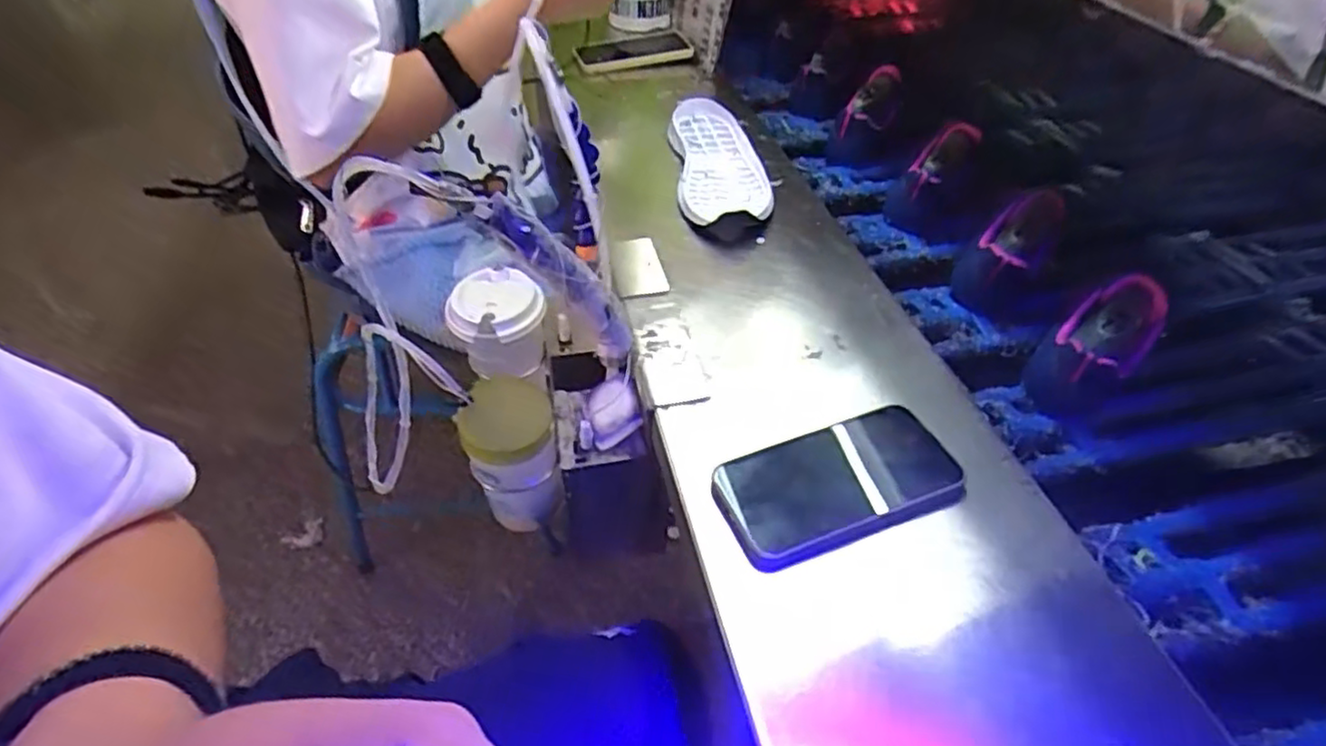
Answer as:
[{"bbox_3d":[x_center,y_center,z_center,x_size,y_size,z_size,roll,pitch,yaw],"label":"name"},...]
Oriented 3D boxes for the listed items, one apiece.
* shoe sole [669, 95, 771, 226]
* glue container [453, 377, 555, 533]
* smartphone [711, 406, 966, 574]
[{"bbox_3d":[0.061,-0.243,0.778,0.098,0.035,0.272,-1,48,-4],"label":"shoe sole"},{"bbox_3d":[-0.127,0.078,0.595,0.072,0.134,0.072,-9,49,-10],"label":"glue container"},{"bbox_3d":[0.115,0.075,0.462,0.158,0.019,0.080,-16,51,-16],"label":"smartphone"}]

